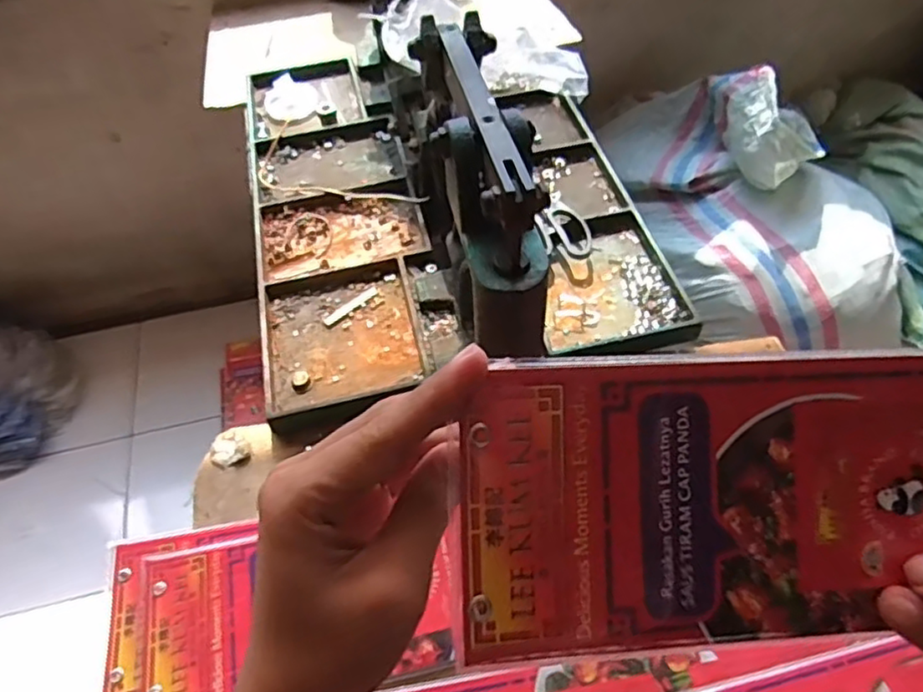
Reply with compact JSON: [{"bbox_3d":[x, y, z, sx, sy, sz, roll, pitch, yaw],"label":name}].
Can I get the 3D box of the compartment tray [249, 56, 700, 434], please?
[{"bbox_3d":[-0.031,-0.168,0.666,0.349,0.030,0.490,-12,52,-6],"label":"compartment tray"}]

